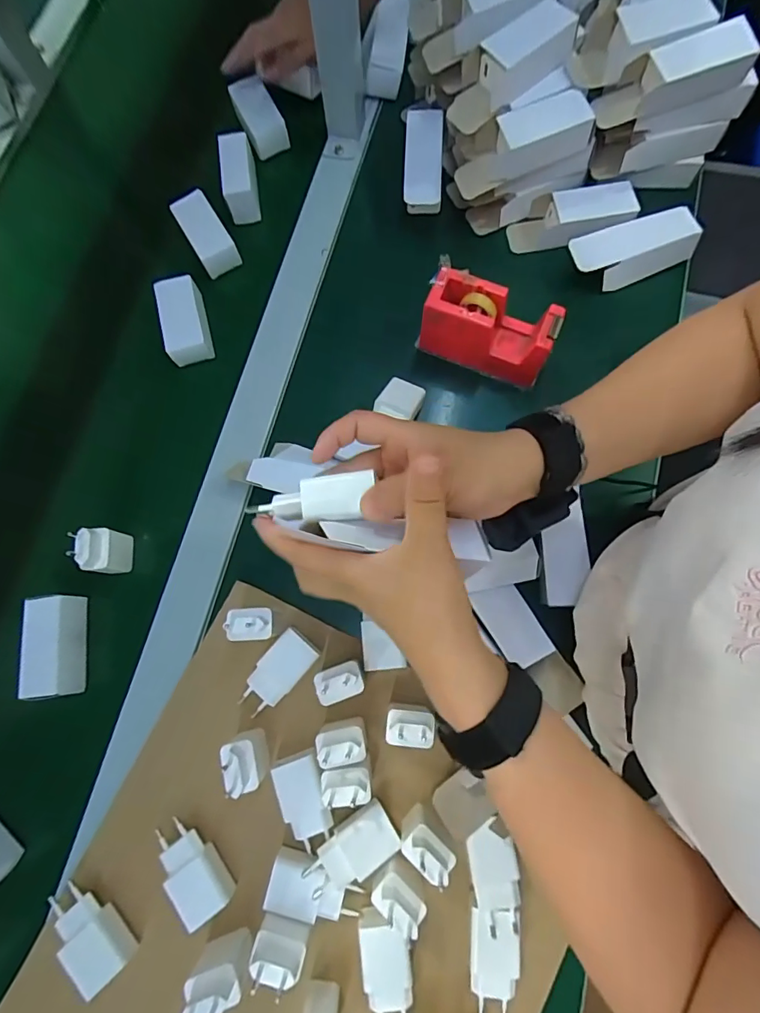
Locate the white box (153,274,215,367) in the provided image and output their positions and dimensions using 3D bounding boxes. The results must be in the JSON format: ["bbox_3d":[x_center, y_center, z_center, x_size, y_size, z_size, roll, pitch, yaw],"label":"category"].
[{"bbox_3d":[-0.221,-0.210,0.525,0.048,0.025,0.095,-16,77,-2],"label":"white box"}]

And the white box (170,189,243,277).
[{"bbox_3d":[-0.208,-0.326,0.556,0.043,0.030,0.095,-31,78,-6],"label":"white box"}]

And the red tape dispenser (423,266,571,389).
[{"bbox_3d":[0.110,-0.178,0.480,0.127,0.085,0.050,23,78,7],"label":"red tape dispenser"}]

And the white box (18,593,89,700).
[{"bbox_3d":[-0.312,0.133,0.447,0.039,0.039,0.091,-9,77,-1],"label":"white box"}]

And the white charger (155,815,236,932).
[{"bbox_3d":[-0.161,0.306,0.396,0.035,0.030,0.076,-38,79,-7],"label":"white charger"}]

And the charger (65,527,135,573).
[{"bbox_3d":[-0.270,0.043,0.456,0.021,0.070,0.042,-4,77,0],"label":"charger"}]

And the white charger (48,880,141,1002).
[{"bbox_3d":[-0.242,0.352,0.384,0.078,0.026,0.036,42,81,10],"label":"white charger"}]

